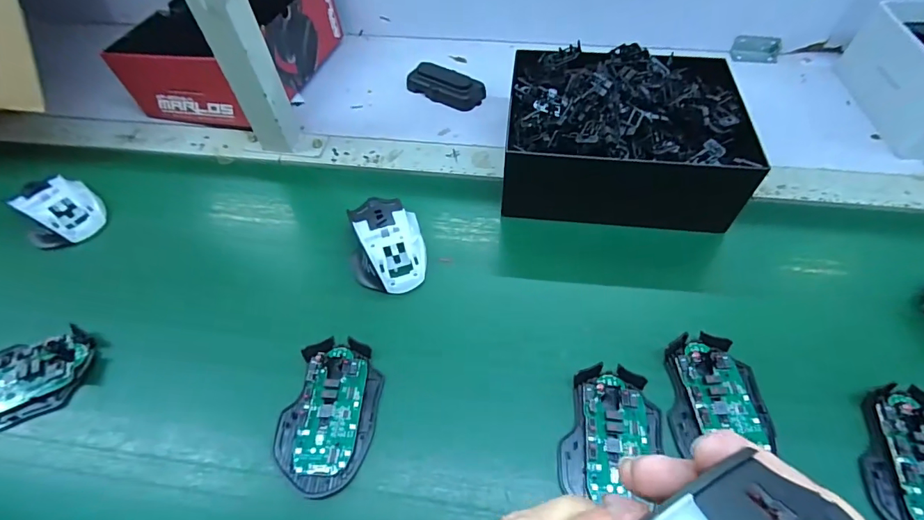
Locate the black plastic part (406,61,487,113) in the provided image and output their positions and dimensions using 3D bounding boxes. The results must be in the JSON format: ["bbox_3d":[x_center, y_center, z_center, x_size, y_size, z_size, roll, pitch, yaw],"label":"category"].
[{"bbox_3d":[-0.023,-0.234,0.596,0.103,0.025,0.043,25,60,18],"label":"black plastic part"}]

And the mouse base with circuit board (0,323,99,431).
[{"bbox_3d":[-0.374,0.104,0.373,0.111,0.023,0.068,-17,56,-9],"label":"mouse base with circuit board"}]

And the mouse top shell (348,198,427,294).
[{"bbox_3d":[-0.074,-0.022,0.438,0.075,0.035,0.112,-7,55,-3],"label":"mouse top shell"}]

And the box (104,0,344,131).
[{"bbox_3d":[-0.303,-0.291,0.597,0.192,0.100,0.244,10,56,9],"label":"box"}]

